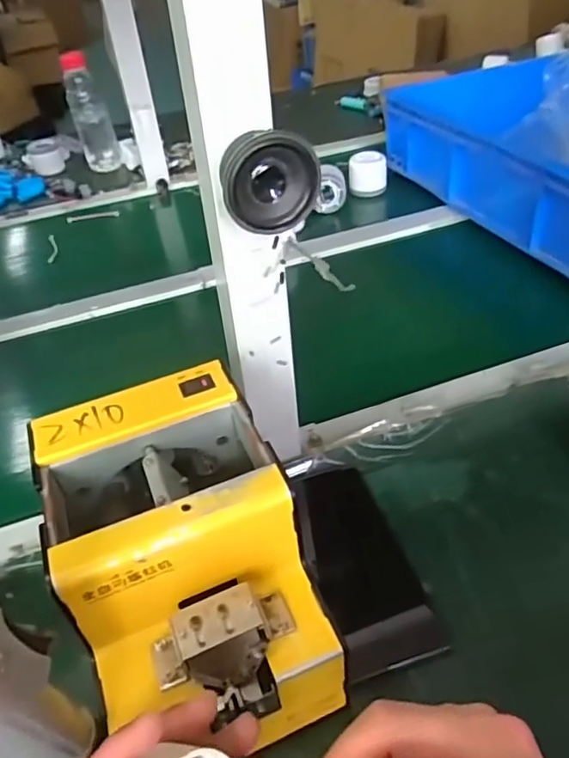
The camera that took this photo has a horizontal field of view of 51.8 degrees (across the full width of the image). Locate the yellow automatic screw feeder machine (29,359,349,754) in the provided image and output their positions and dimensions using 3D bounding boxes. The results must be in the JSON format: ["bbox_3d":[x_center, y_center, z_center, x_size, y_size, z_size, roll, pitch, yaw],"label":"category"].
[{"bbox_3d":[-0.057,0.111,0.348,0.122,0.140,0.177,-19,42,-15],"label":"yellow automatic screw feeder machine"}]

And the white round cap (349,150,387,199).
[{"bbox_3d":[0.132,-0.326,0.932,0.058,0.058,0.057,-1,40,6],"label":"white round cap"}]

